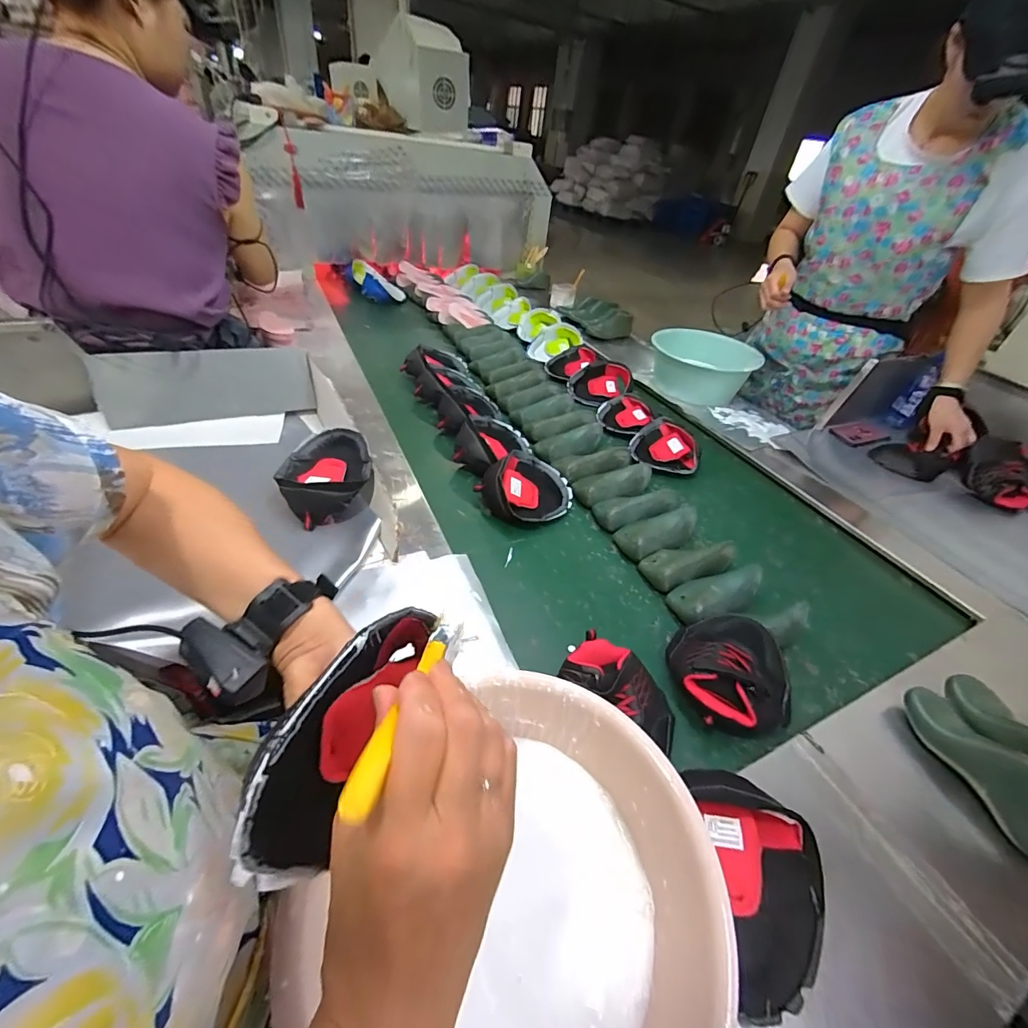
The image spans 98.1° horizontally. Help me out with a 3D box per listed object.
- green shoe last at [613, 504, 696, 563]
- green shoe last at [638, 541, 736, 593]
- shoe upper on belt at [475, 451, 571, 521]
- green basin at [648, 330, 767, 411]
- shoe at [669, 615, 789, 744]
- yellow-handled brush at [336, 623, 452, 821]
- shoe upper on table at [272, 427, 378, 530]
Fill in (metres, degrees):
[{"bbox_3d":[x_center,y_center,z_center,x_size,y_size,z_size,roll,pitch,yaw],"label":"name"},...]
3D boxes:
[{"bbox_3d":[0.275,0.035,0.828,0.169,0.048,0.093,-17,47,-24],"label":"green shoe last"},{"bbox_3d":[0.306,0.084,0.775,0.168,0.052,0.081,-11,45,-19],"label":"green shoe last"},{"bbox_3d":[0.028,-0.054,0.859,0.177,0.080,0.127,-4,43,-12],"label":"shoe upper on belt"},{"bbox_3d":[0.564,-0.455,1.356,0.299,0.108,0.299,4,42,-3],"label":"green basin"},{"bbox_3d":[0.289,0.217,0.610,0.139,0.080,0.150,7,42,0],"label":"shoe"},{"bbox_3d":[-0.051,0.088,0.219,0.011,0.007,0.127,11,17,4],"label":"yellow-handled brush"},{"bbox_3d":[-0.317,-0.063,0.759,0.142,0.080,0.154,-10,45,-18],"label":"shoe upper on table"}]

